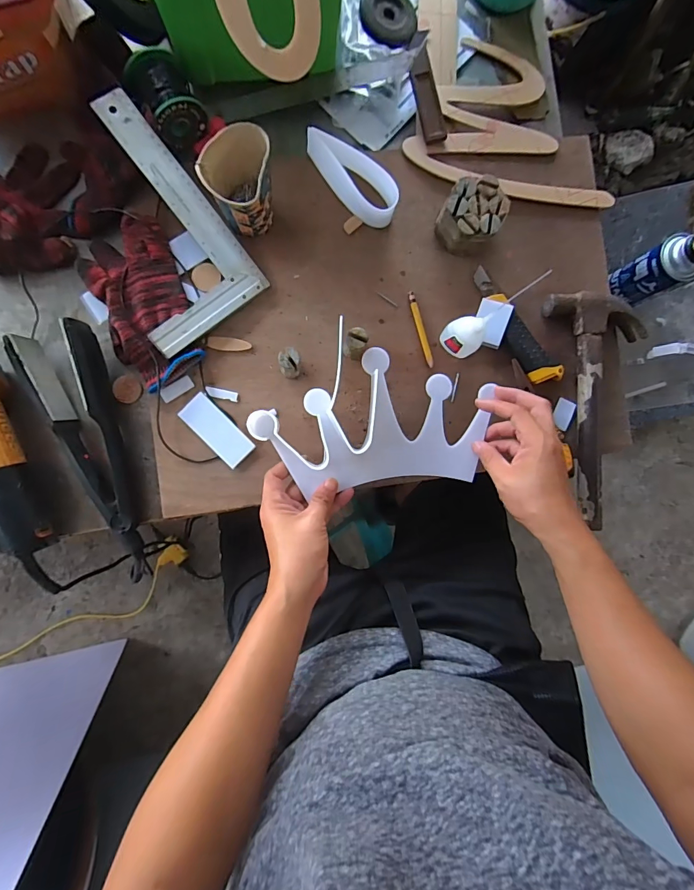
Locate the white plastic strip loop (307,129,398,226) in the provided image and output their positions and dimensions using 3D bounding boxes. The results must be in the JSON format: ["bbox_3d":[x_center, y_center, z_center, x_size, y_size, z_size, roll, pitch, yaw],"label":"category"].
[{"bbox_3d":[0.004,-0.321,0.499,0.132,0.045,0.045,39,87,-4],"label":"white plastic strip loop"}]

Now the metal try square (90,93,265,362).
[{"bbox_3d":[-0.225,-0.247,0.468,0.148,0.009,0.253,-40,100,-9],"label":"metal try square"}]

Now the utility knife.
[{"bbox_3d":[0.209,-0.148,0.516,0.036,0.015,0.167,-34,94,-4],"label":"utility knife"}]

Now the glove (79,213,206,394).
[{"bbox_3d":[-0.241,-0.166,0.486,0.104,0.029,0.196,-20,93,-5],"label":"glove"}]

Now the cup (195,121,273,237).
[{"bbox_3d":[-0.117,-0.283,0.459,0.074,0.094,0.088,-5,90,-5],"label":"cup"}]

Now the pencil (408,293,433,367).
[{"bbox_3d":[0.093,-0.145,0.517,0.010,0.004,0.097,-16,92,-5],"label":"pencil"}]

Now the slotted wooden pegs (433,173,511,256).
[{"bbox_3d":[0.150,-0.276,0.504,0.069,0.053,0.071,0,91,-5],"label":"slotted wooden pegs"}]

